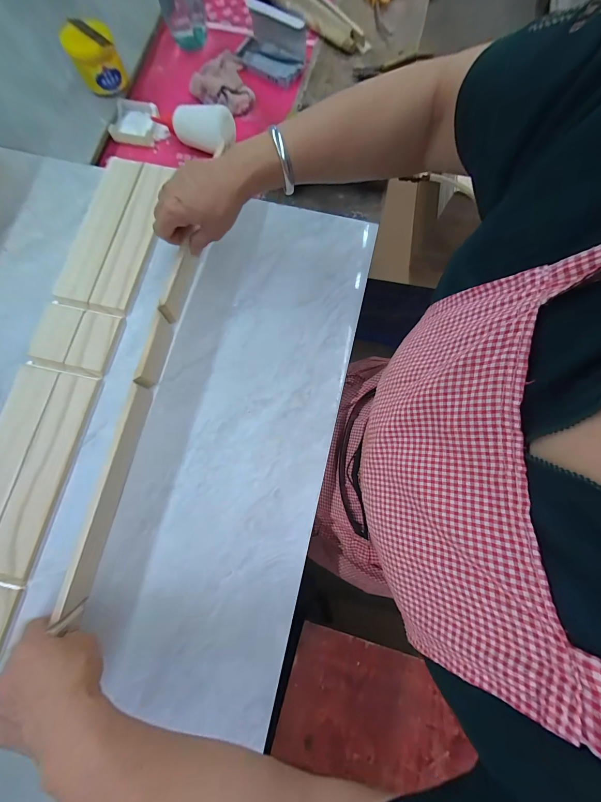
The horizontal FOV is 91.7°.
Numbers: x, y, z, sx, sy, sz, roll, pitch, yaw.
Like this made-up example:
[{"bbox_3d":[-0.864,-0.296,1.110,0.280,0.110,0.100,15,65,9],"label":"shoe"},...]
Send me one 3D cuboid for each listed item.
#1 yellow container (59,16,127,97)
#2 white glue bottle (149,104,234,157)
[{"bbox_3d":[-0.351,-0.588,0.504,0.074,0.069,0.075,-30,81,-7],"label":"yellow container"},{"bbox_3d":[-0.193,-0.480,0.508,0.160,0.060,0.052,18,78,15],"label":"white glue bottle"}]

